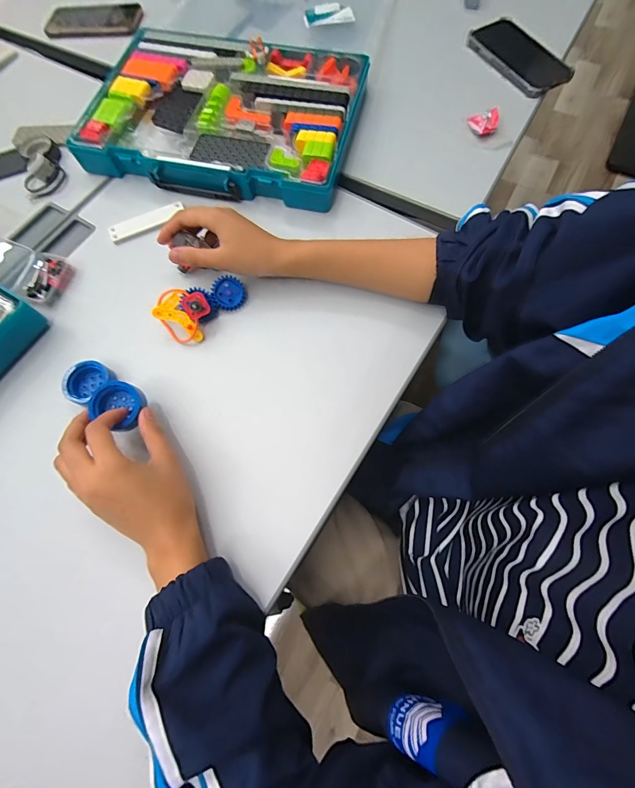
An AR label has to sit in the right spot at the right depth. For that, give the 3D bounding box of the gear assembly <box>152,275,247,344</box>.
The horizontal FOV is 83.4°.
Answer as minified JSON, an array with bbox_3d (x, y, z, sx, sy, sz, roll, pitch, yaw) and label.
[{"bbox_3d":[-0.133,-0.098,0.406,0.104,0.038,0.064,-15,71,-3],"label":"gear assembly"}]

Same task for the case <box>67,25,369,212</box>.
[{"bbox_3d":[-0.130,-0.391,0.499,0.356,0.045,0.255,12,73,6],"label":"case"}]

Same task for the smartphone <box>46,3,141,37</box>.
[{"bbox_3d":[-0.385,-0.648,0.615,0.156,0.008,0.085,3,71,4],"label":"smartphone"}]

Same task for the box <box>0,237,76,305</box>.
[{"bbox_3d":[-0.353,-0.151,0.434,0.092,0.031,0.063,20,73,9],"label":"box"}]

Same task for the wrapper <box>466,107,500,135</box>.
[{"bbox_3d":[0.233,-0.382,0.498,0.039,0.021,0.034,25,74,11],"label":"wrapper"}]

